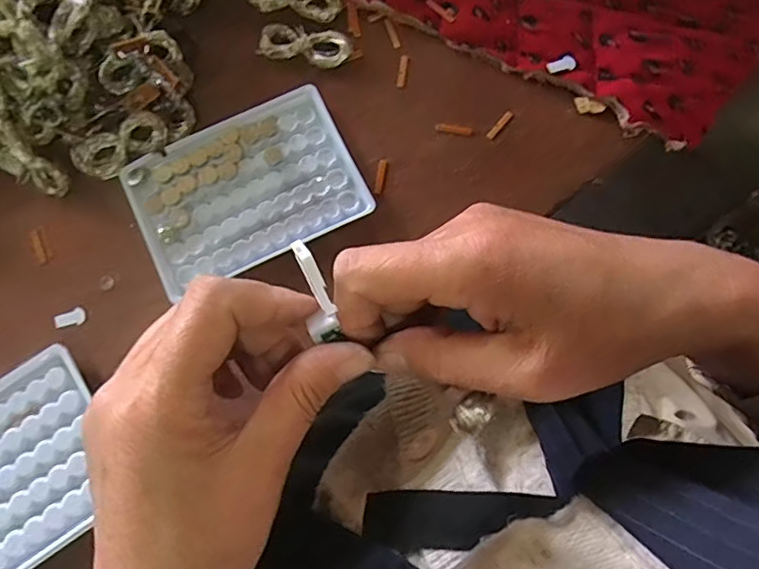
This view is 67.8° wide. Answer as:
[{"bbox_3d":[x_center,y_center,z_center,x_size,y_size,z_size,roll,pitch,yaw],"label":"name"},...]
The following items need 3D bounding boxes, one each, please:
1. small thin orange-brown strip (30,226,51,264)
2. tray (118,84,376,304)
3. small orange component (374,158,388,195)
[{"bbox_3d":[-0.203,-0.024,0.338,0.008,0.004,0.023,-22,81,-4],"label":"small thin orange-brown strip"},{"bbox_3d":[-0.080,-0.058,0.336,0.129,0.005,0.090,-25,81,-5],"label":"tray"},{"bbox_3d":[0.001,-0.066,0.339,0.005,0.004,0.023,11,80,1],"label":"small orange component"}]

